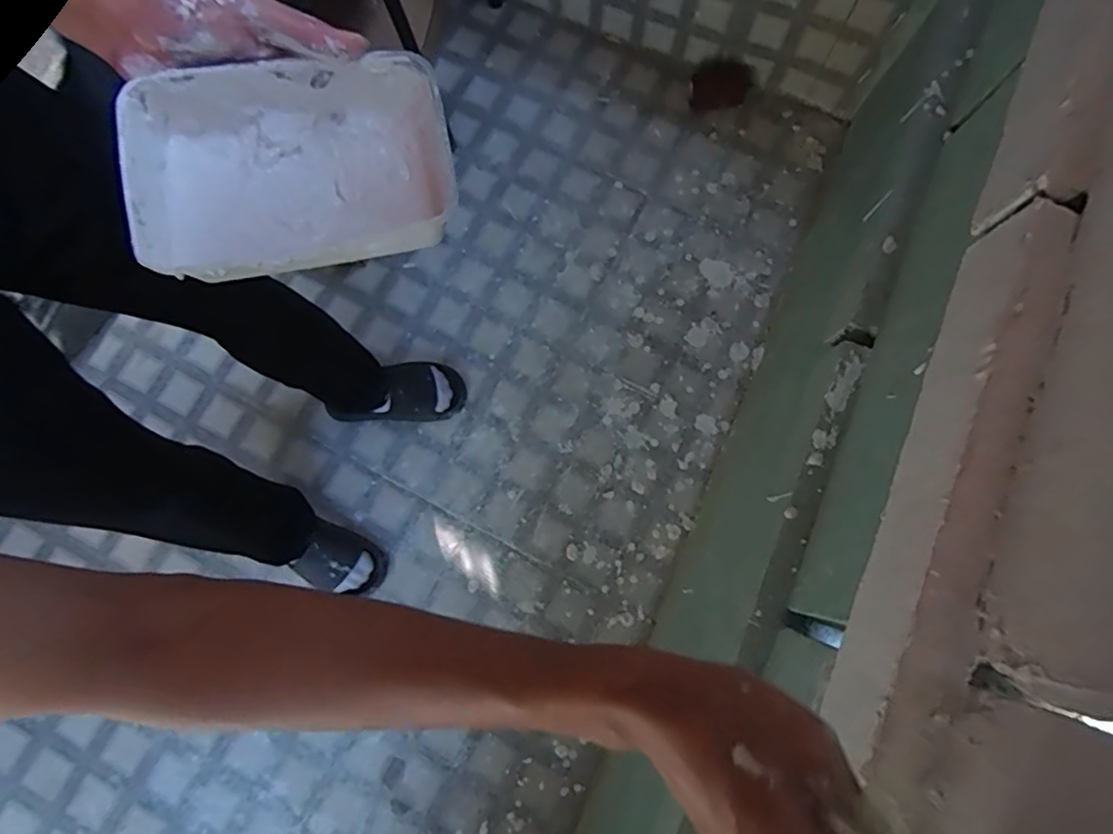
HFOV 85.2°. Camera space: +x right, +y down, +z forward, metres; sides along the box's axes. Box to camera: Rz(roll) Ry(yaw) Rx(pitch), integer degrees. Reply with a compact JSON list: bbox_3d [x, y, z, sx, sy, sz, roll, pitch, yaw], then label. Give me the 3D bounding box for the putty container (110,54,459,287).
[{"bbox_3d":[-0.143,-0.136,0.343,0.165,0.054,0.118,-16,79,-2],"label":"putty container"}]

